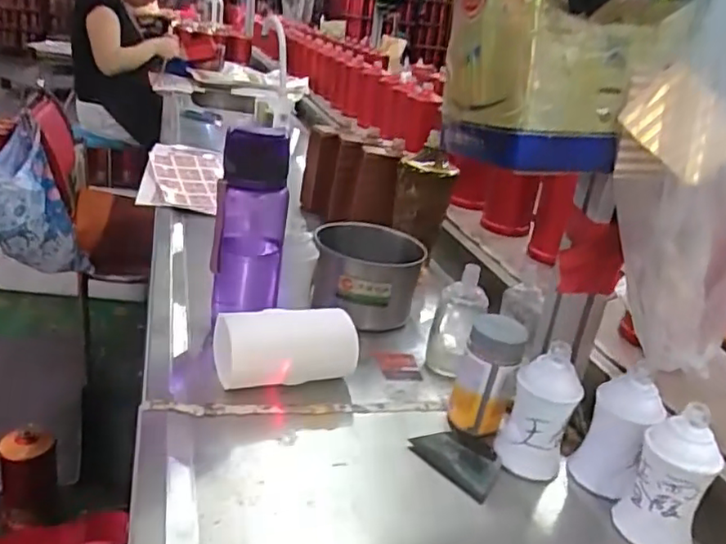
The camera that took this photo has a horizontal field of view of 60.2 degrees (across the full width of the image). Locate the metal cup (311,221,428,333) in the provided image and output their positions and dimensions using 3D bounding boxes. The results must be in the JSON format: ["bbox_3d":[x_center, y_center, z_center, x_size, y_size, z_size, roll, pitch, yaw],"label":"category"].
[{"bbox_3d":[0.002,0.007,0.794,0.124,0.097,0.124,7,23,-3],"label":"metal cup"}]

